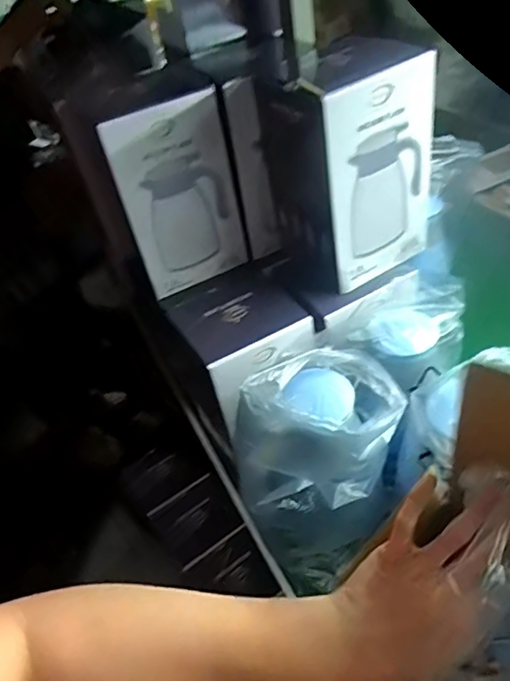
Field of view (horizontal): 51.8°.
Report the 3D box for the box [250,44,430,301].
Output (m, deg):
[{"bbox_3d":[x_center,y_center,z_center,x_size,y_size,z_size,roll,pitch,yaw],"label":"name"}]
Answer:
[{"bbox_3d":[0.113,-0.226,0.681,0.171,0.258,0.158,-24,44,-18],"label":"box"}]

